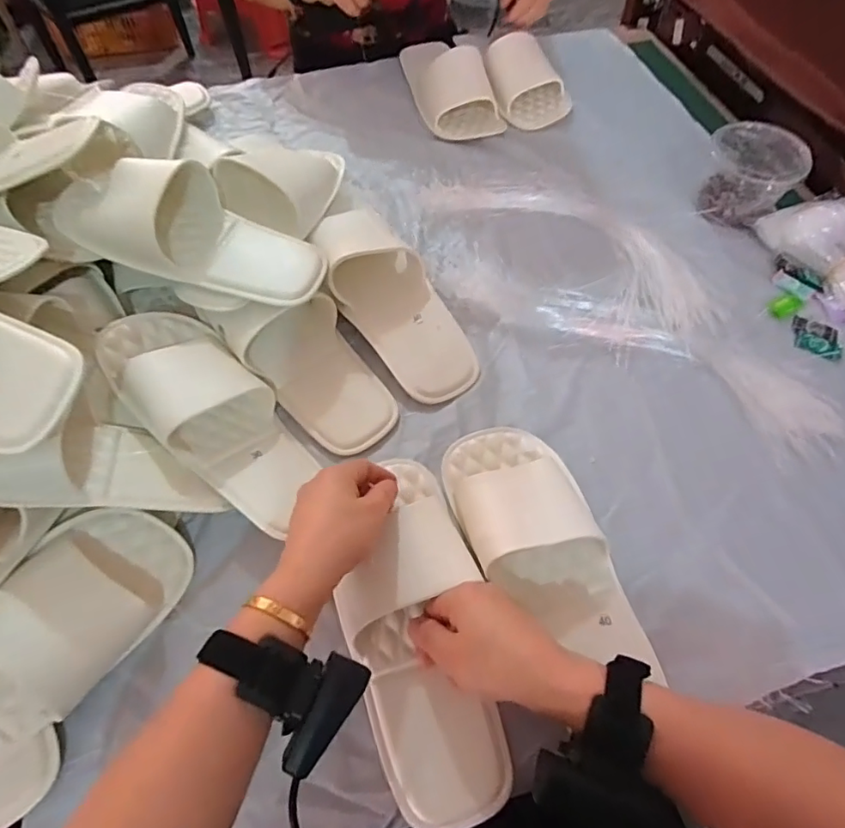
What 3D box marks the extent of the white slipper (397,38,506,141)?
[{"bbox_3d":[0.039,-0.508,0.782,0.106,0.061,0.231,-14,63,-6],"label":"white slipper"}]

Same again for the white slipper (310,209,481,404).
[{"bbox_3d":[-0.028,-0.122,0.556,0.107,0.056,0.240,-31,83,-14],"label":"white slipper"}]

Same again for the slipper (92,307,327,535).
[{"bbox_3d":[-0.193,-0.003,0.495,0.109,0.058,0.250,-39,86,-31],"label":"slipper"}]

